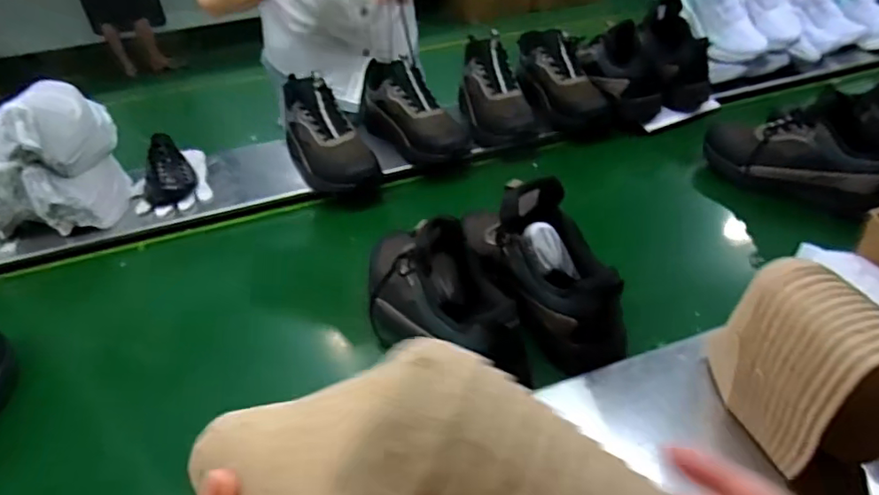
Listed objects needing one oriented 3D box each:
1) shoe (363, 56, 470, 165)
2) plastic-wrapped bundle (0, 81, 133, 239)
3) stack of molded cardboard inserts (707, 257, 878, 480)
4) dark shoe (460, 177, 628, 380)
[{"bbox_3d":[-0.055,-0.269,1.083,0.119,0.147,0.282,-23,40,-22],"label":"shoe"},{"bbox_3d":[-0.642,-0.132,0.914,0.232,0.224,0.152,-25,41,-25],"label":"plastic-wrapped bundle"},{"bbox_3d":[0.330,0.109,0.496,0.103,0.171,0.139,-14,37,-12],"label":"stack of molded cardboard inserts"},{"bbox_3d":[0.124,0.019,0.702,0.117,0.161,0.238,-15,38,-13],"label":"dark shoe"}]

